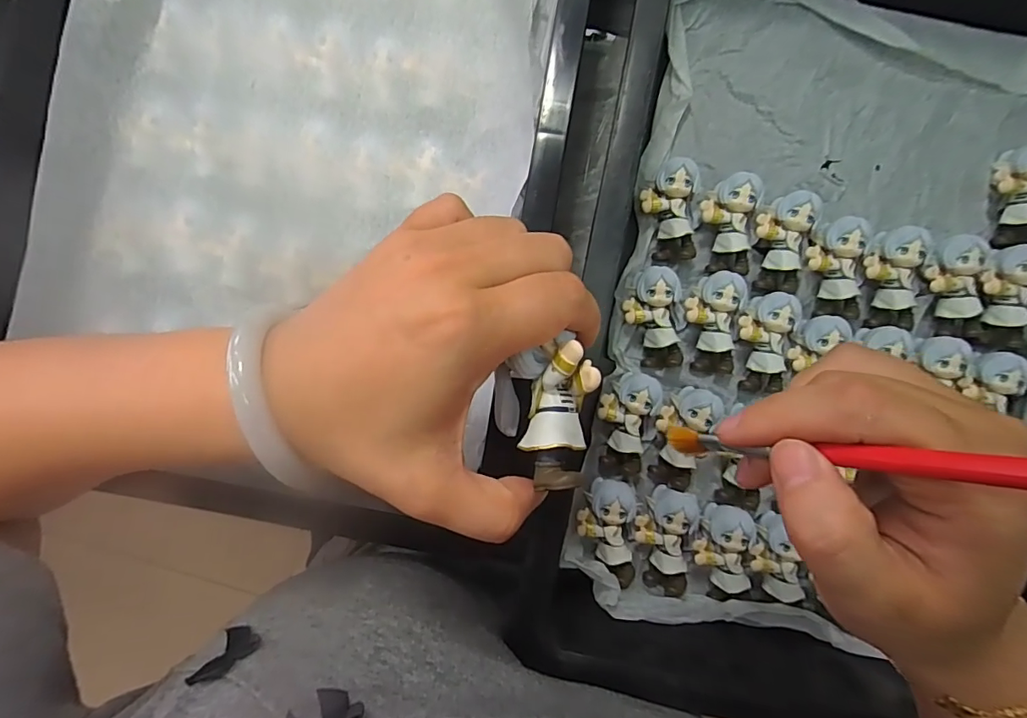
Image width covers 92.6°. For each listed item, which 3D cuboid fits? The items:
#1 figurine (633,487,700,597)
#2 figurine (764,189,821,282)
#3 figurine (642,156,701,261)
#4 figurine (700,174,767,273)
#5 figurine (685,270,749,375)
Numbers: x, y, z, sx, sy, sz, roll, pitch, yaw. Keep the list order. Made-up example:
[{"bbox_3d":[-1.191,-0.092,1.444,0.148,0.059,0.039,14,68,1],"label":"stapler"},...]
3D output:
[{"bbox_3d":[0.096,0.117,0.309,0.033,0.029,0.064,-3,90,2],"label":"figurine"},{"bbox_3d":[0.171,-0.074,0.312,0.033,0.023,0.062,8,102,-2],"label":"figurine"},{"bbox_3d":[0.102,-0.095,0.315,0.040,0.021,0.059,5,90,2],"label":"figurine"},{"bbox_3d":[0.139,-0.085,0.315,0.034,0.028,0.059,-8,89,2],"label":"figurine"},{"bbox_3d":[0.127,-0.022,0.311,0.032,0.018,0.063,1,102,-2],"label":"figurine"}]

